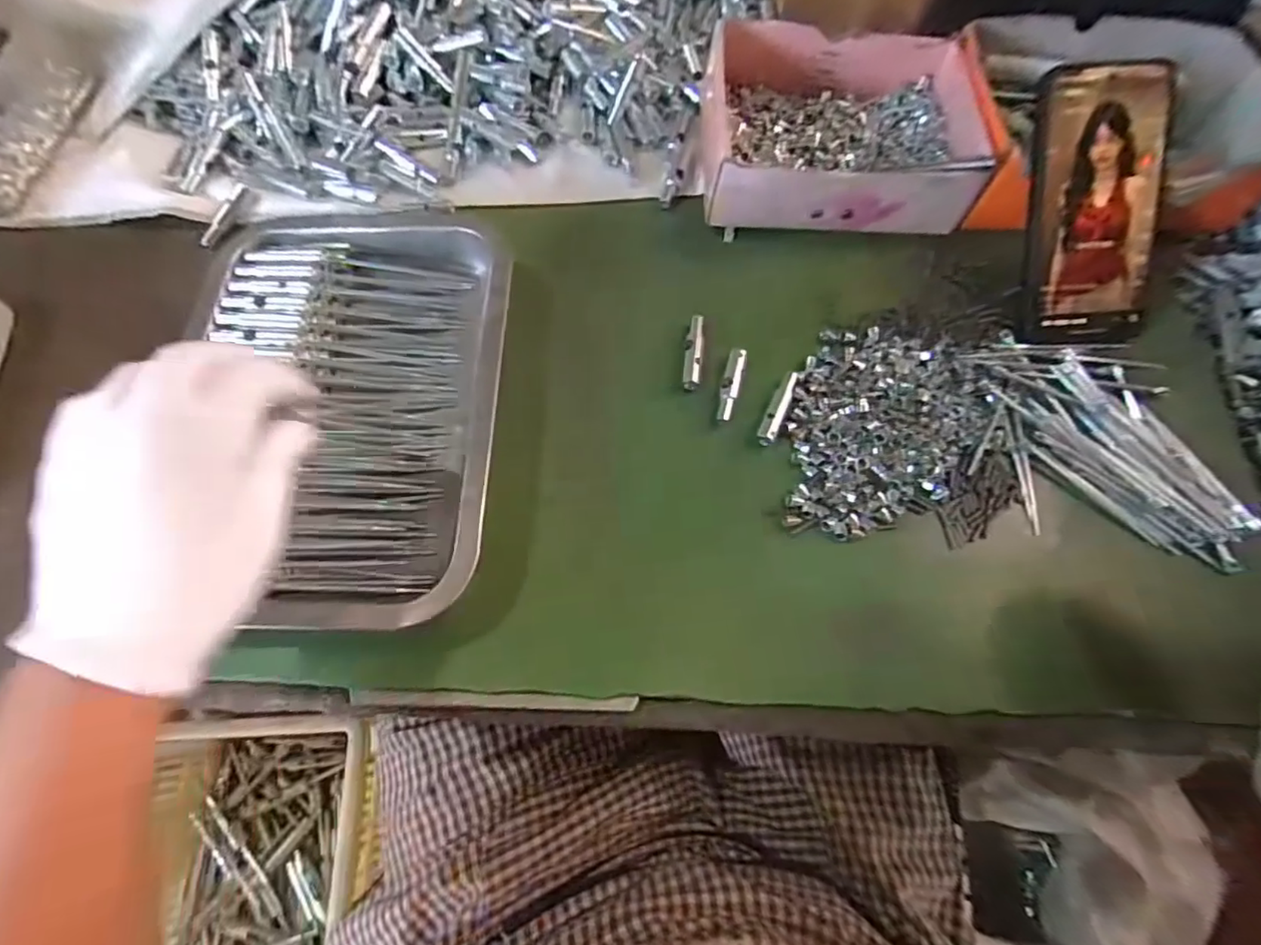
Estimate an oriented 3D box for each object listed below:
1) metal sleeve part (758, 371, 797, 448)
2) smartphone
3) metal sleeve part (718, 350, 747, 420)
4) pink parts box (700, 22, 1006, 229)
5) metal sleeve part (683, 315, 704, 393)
[{"bbox_3d":[0.091,-0.041,0.360,0.010,0.007,0.053,23,70,8],"label":"metal sleeve part"},{"bbox_3d":[0.285,-0.161,0.359,0.074,0.014,0.157,-1,103,6],"label":"smartphone"},{"bbox_3d":[0.062,-0.054,0.367,0.011,0.009,0.049,15,69,5],"label":"metal sleeve part"},{"bbox_3d":[0.142,-0.237,0.403,0.176,0.049,0.135,-1,69,-2],"label":"pink parts box"},{"bbox_3d":[0.041,-0.078,0.376,0.012,0.006,0.053,6,69,1],"label":"metal sleeve part"}]

